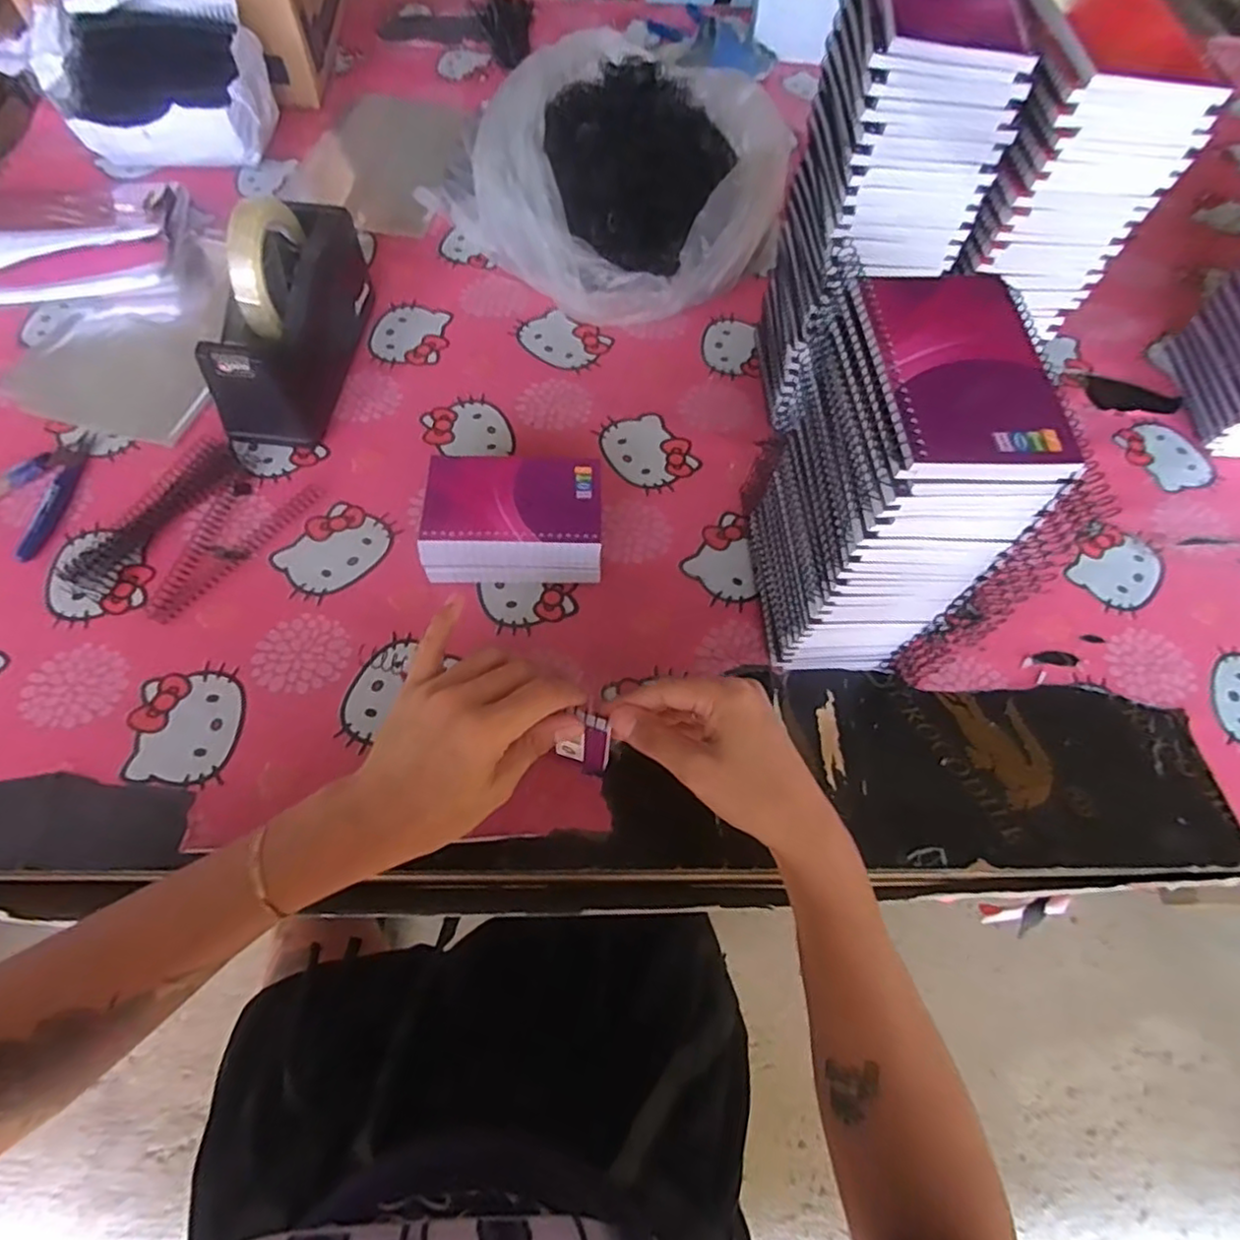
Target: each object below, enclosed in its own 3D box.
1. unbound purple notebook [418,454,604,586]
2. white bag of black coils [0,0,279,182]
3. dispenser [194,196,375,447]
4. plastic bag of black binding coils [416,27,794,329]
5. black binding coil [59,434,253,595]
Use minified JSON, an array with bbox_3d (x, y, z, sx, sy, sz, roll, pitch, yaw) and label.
[{"bbox_3d":[-0.079,-0.072,0.509,0.132,0.054,0.096,5,61,0],"label":"unbound purple notebook"},{"bbox_3d":[-0.500,-0.554,0.696,0.237,0.134,0.115,1,61,-2],"label":"white bag of black coils"},{"bbox_3d":[-0.276,-0.260,0.554,0.077,0.124,0.188,6,61,0],"label":"dispenser"},{"bbox_3d":[0.000,-0.449,0.680,0.337,0.111,0.286,40,67,17],"label":"plastic bag of black binding coils"},{"bbox_3d":[-0.359,-0.084,0.519,0.051,0.011,0.150,28,64,12],"label":"black binding coil"}]

